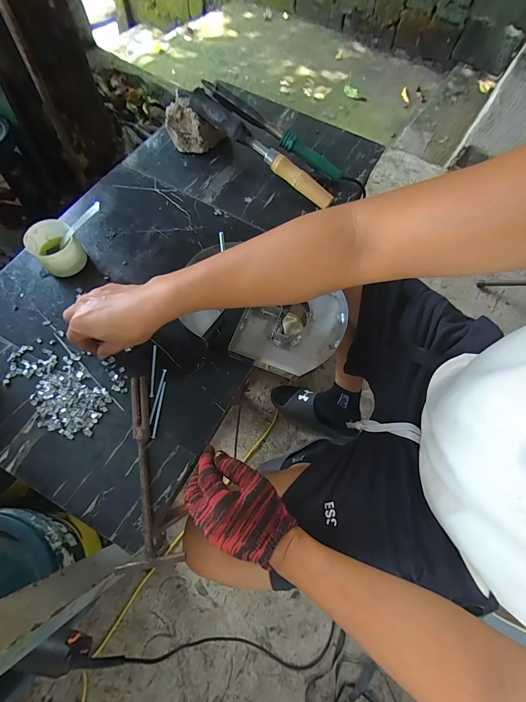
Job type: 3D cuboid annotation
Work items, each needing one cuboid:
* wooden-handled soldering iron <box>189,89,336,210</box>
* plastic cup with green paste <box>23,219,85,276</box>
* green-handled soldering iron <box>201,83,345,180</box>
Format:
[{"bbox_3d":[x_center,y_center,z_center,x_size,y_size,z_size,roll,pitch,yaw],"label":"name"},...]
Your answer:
[{"bbox_3d":[0.000,-0.351,0.554,0.289,0.033,0.025,35,67,-5],"label":"wooden-handled soldering iron"},{"bbox_3d":[-0.312,-0.155,0.479,0.075,0.047,0.065,41,71,12],"label":"plastic cup with green paste"},{"bbox_3d":[0.021,-0.402,0.576,0.286,0.024,0.022,30,66,-8],"label":"green-handled soldering iron"}]

